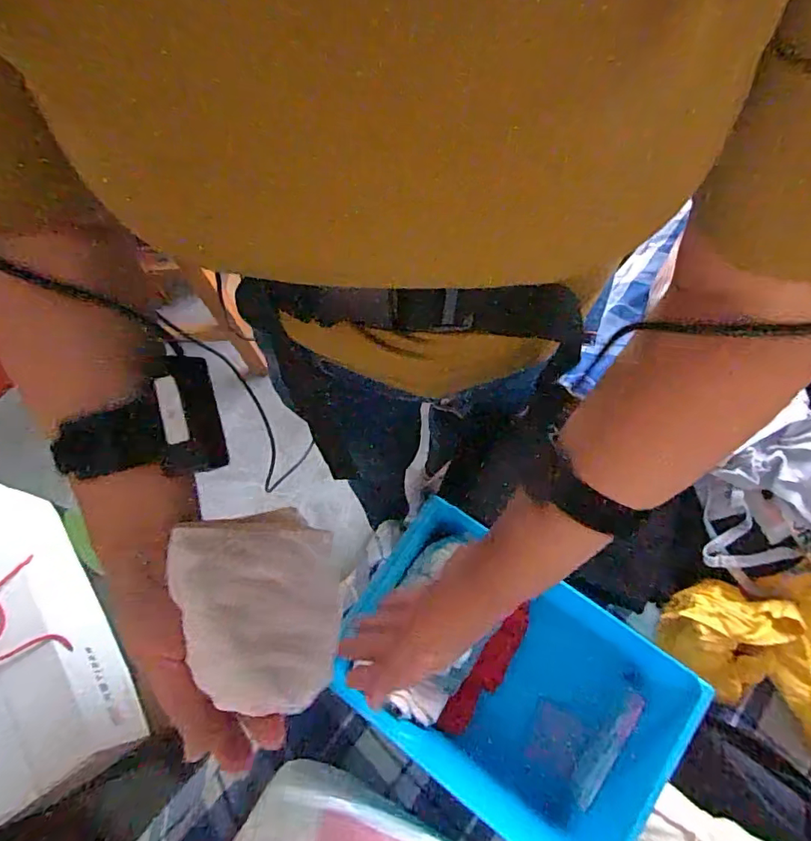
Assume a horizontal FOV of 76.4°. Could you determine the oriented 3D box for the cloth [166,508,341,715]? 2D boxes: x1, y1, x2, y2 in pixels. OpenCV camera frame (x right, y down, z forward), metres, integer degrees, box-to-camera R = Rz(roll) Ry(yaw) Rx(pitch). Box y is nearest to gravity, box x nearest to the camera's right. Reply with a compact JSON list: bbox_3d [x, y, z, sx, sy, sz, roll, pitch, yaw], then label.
[{"bbox_3d":[-0.079,0.106,0.295,0.088,0.013,0.106,-2,64,-35],"label":"cloth"}]

